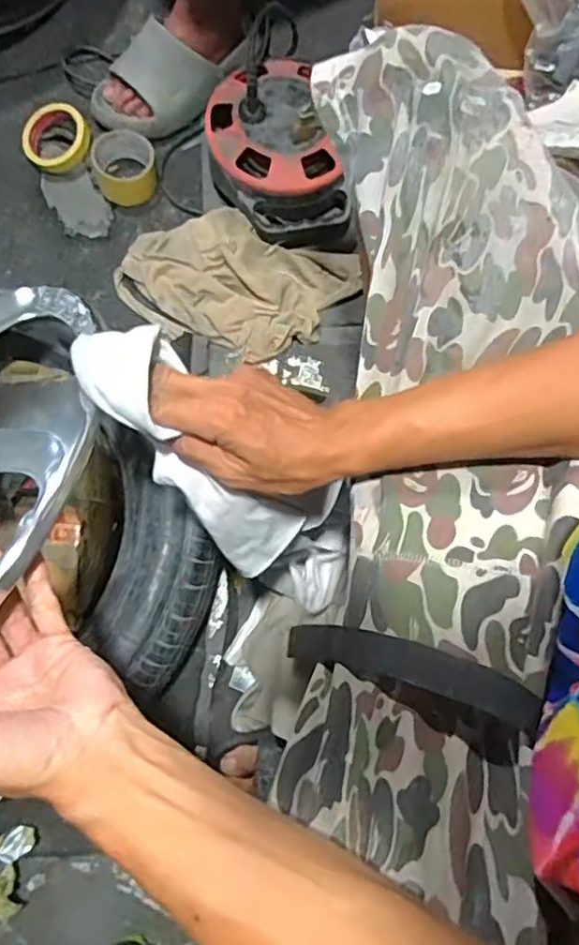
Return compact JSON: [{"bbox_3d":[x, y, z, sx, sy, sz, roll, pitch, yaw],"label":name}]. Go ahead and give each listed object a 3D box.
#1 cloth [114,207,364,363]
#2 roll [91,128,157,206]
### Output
[{"bbox_3d":[-0.073,-0.259,0.826,0.292,0.047,0.194,24,76,8],"label":"cloth"},{"bbox_3d":[-0.228,-0.417,0.857,0.080,0.055,0.076,0,74,1],"label":"roll"}]

